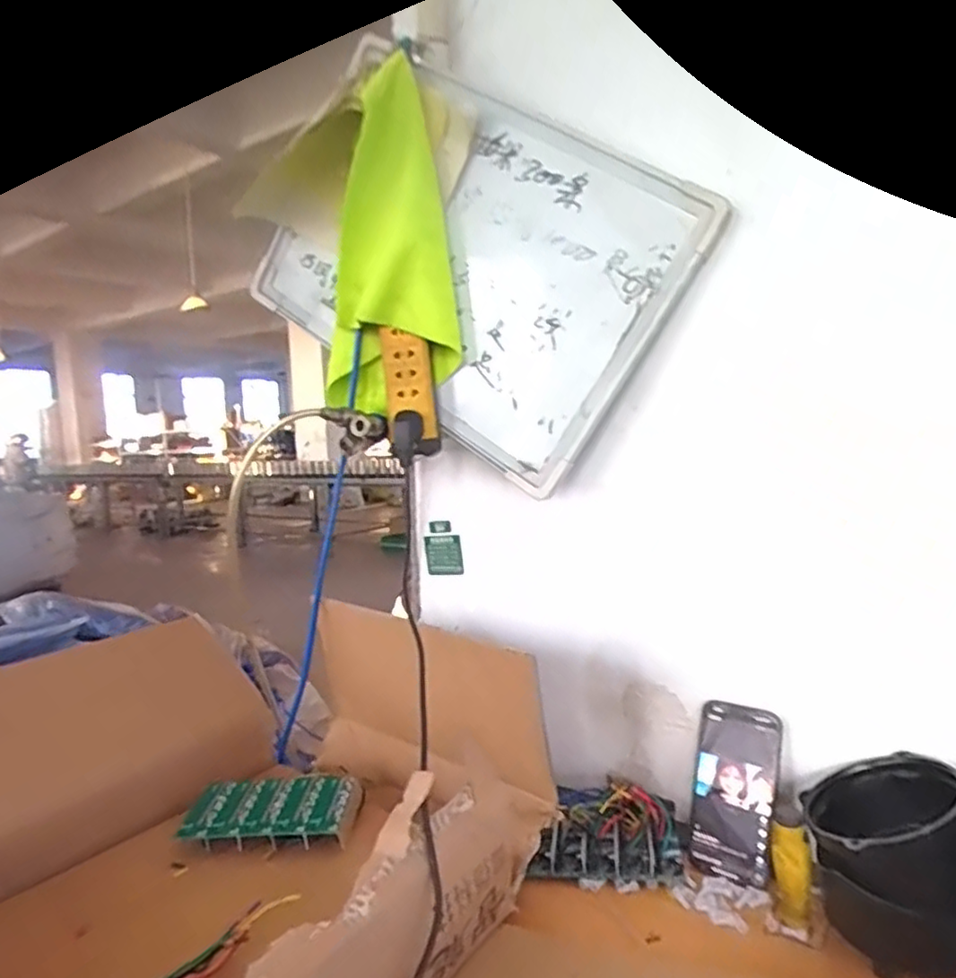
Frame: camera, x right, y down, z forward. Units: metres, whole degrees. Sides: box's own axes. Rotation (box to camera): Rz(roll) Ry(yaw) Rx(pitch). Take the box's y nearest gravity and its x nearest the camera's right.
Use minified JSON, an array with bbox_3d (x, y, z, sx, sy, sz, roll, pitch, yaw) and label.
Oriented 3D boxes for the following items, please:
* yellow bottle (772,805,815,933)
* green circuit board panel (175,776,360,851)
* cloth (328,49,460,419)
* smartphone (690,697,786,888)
[{"bbox_3d":[0.277,0.332,0.579,0.031,0.106,0.040,0,6,30],"label":"yellow bottle"},{"bbox_3d":[-0.208,0.329,0.666,0.163,0.035,0.082,-2,5,5],"label":"green circuit board panel"},{"bbox_3d":[-0.109,-0.280,0.775,0.137,0.350,0.099,-4,5,-16],"label":"cloth"},{"bbox_3d":[0.258,0.303,0.665,0.078,0.161,0.017,2,-16,42],"label":"smartphone"}]

